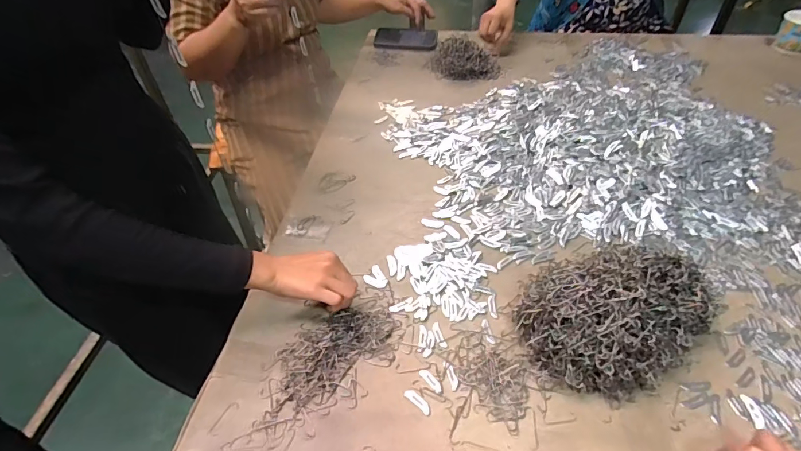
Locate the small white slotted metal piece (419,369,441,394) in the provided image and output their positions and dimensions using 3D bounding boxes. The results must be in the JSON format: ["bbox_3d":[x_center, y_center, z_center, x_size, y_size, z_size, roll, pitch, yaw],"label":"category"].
[{"bbox_3d":[0.037,0.187,0.513,0.012,0.004,0.035,-33,53,-25],"label":"small white slotted metal piece"}]

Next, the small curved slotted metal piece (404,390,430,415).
[{"bbox_3d":[0.020,0.204,0.494,0.036,0.004,0.011,33,56,30],"label":"small curved slotted metal piece"}]

